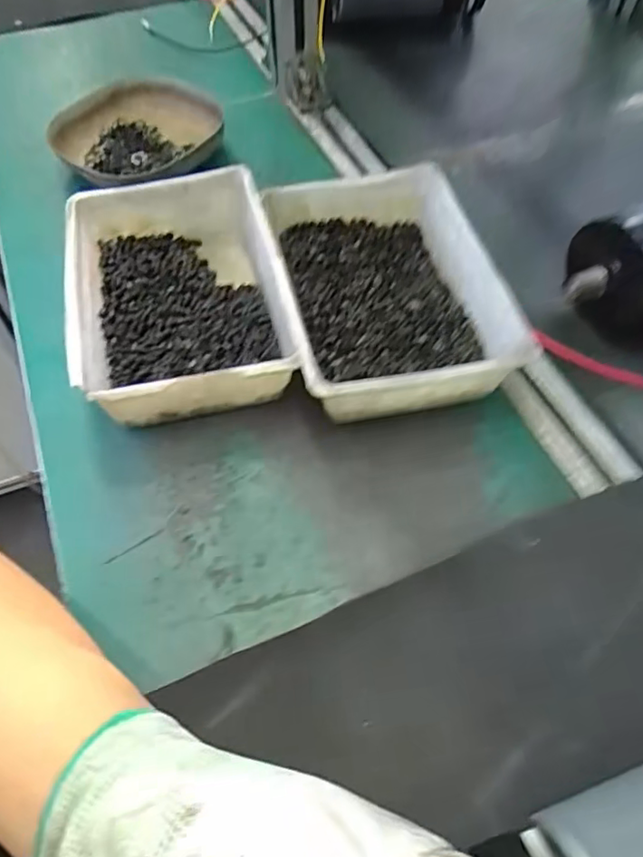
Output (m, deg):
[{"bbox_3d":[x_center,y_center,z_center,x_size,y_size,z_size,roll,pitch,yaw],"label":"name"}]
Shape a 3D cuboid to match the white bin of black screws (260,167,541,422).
[{"bbox_3d":[0.045,-0.093,0.406,0.145,0.057,0.200,-10,57,-7],"label":"white bin of black screws"}]

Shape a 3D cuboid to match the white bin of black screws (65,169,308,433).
[{"bbox_3d":[-0.100,-0.093,0.408,0.139,0.055,0.201,-12,57,-8],"label":"white bin of black screws"}]

